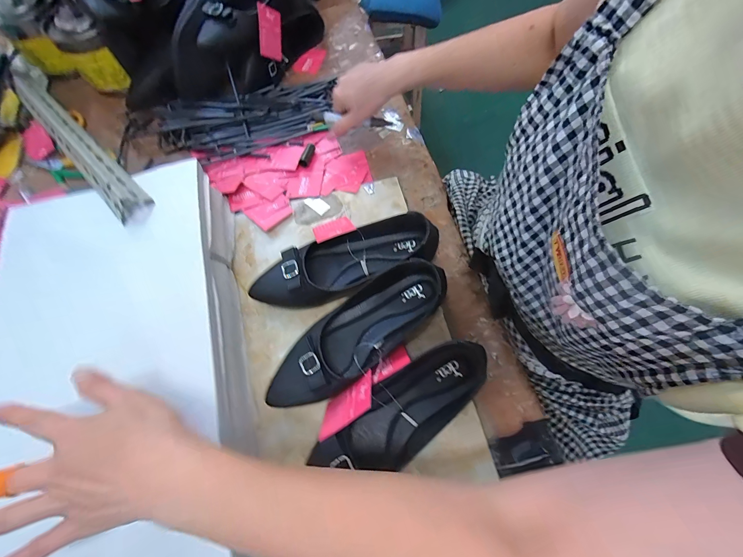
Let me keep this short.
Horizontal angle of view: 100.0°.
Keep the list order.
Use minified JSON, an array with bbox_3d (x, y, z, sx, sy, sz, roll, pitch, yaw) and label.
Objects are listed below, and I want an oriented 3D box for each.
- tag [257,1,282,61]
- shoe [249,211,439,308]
[{"bbox_3d":[-0.181,-0.440,0.559,0.007,0.075,0.052,23,34,26],"label":"tag"},{"bbox_3d":[-0.034,-0.023,0.407,0.238,0.067,0.077,-17,67,-4],"label":"shoe"}]

